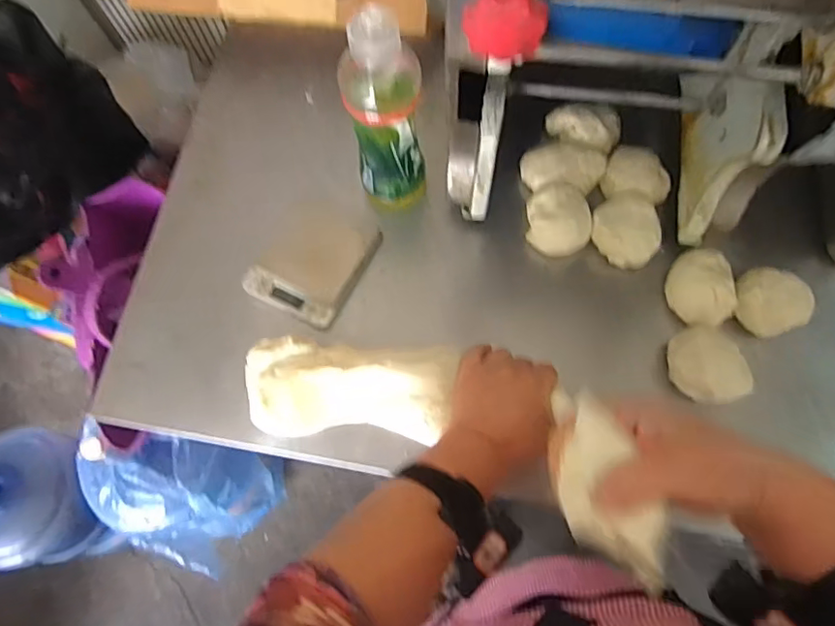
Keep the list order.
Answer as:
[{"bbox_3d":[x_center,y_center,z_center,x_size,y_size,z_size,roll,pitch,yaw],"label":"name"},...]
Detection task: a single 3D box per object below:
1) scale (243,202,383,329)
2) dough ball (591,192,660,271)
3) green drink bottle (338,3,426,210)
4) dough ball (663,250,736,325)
[{"bbox_3d":[-0.112,-0.056,0.594,0.109,0.020,0.128,26,74,10],"label":"scale"},{"bbox_3d":[0.217,-0.089,0.571,0.067,0.041,0.076,0,72,2],"label":"dough ball"},{"bbox_3d":[-0.030,-0.182,0.519,0.070,0.223,0.066,-7,71,0],"label":"green drink bottle"},{"bbox_3d":[0.283,-0.029,0.548,0.057,0.035,0.079,6,72,4],"label":"dough ball"}]

